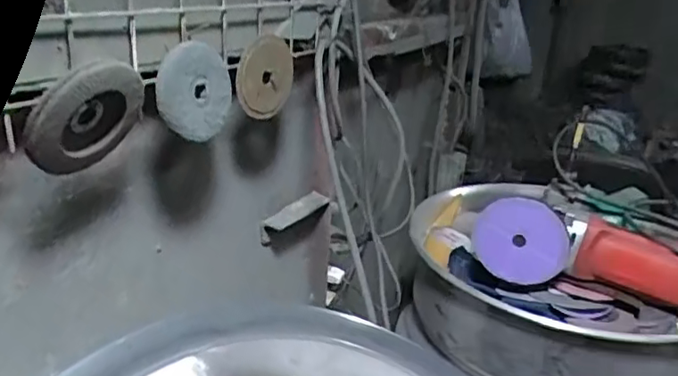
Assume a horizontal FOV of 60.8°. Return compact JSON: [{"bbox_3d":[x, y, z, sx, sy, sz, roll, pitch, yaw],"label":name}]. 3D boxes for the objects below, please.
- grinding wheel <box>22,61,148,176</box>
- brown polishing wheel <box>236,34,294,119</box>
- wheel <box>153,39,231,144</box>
[{"bbox_3d":[-0.184,-0.052,0.424,0.014,0.096,0.094,40,59,12],"label":"grinding wheel"},{"bbox_3d":[-0.078,-0.118,0.615,0.014,0.082,0.089,7,23,33],"label":"brown polishing wheel"},{"bbox_3d":[-0.127,-0.087,0.519,0.013,0.079,0.085,9,64,35],"label":"wheel"}]

